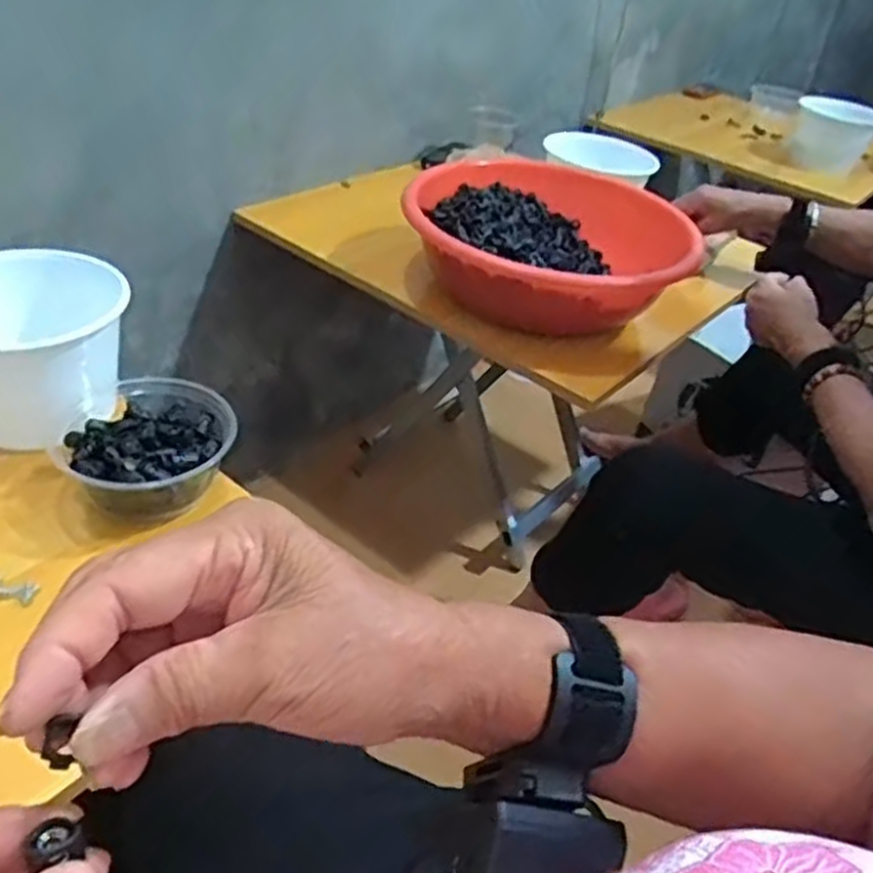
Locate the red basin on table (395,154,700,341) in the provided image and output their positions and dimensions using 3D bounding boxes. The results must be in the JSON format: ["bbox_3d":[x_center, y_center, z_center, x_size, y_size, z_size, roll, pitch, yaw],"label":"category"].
[{"bbox_3d":[0.130,-0.238,0.960,0.323,0.091,0.327,5,38,-4],"label":"red basin on table"}]

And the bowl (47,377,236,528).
[{"bbox_3d":[-0.233,0.008,0.620,0.121,0.049,0.128,5,38,-4],"label":"bowl"}]

